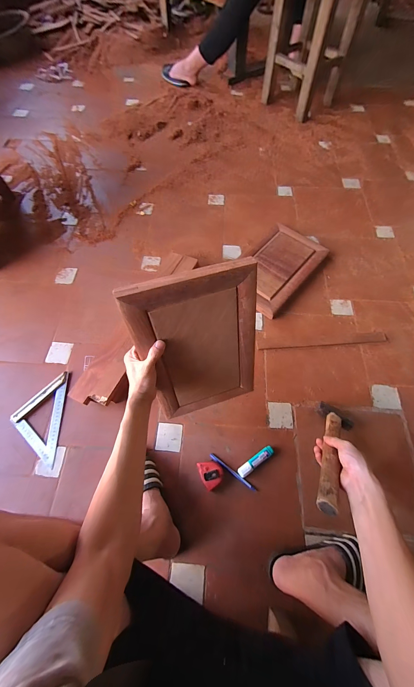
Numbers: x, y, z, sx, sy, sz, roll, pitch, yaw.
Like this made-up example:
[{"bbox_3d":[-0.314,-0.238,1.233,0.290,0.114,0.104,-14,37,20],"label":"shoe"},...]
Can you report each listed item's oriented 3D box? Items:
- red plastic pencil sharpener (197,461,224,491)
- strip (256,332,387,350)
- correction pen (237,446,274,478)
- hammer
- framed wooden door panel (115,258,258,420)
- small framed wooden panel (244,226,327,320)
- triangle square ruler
[{"bbox_3d":[0.011,0.323,0.641,0.053,0.031,0.064,-28,67,-11],"label":"red plastic pencil sharpener"},{"bbox_3d":[0.368,-0.011,0.814,0.407,0.011,0.034,-5,65,-1],"label":"strip"},{"bbox_3d":[0.125,0.301,0.653,0.107,0.019,0.024,-33,69,-14],"label":"correction pen"},{"bbox_3d":[0.276,0.233,0.560,0.078,0.032,0.304,33,29,15],"label":"hammer"},{"bbox_3d":[-0.010,0.020,0.536,0.231,0.362,0.024,-18,46,-9],"label":"framed wooden door panel"},{"bbox_3d":[0.251,-0.283,0.930,0.232,0.037,0.383,38,71,17],"label":"small framed wooden panel"},{"bbox_3d":[-0.457,0.202,0.695,0.117,0.015,0.242,-5,65,-1],"label":"triangle square ruler"}]

